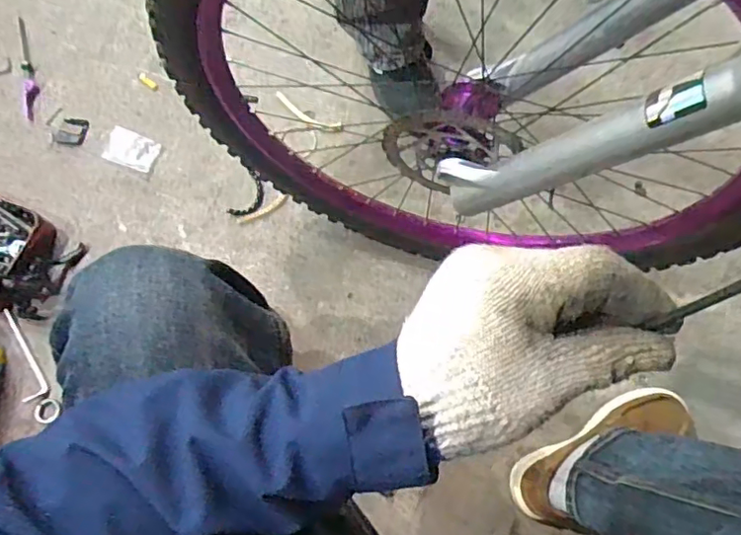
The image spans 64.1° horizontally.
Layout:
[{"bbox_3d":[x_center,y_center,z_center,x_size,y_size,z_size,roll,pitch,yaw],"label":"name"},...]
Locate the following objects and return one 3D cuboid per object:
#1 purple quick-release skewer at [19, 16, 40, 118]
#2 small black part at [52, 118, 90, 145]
[{"bbox_3d":[-0.537,-0.309,0.930,0.018,0.022,0.174,-12,76,-4],"label":"purple quick-release skewer"},{"bbox_3d":[-0.470,-0.215,0.930,0.044,0.015,0.045,12,76,2],"label":"small black part"}]

